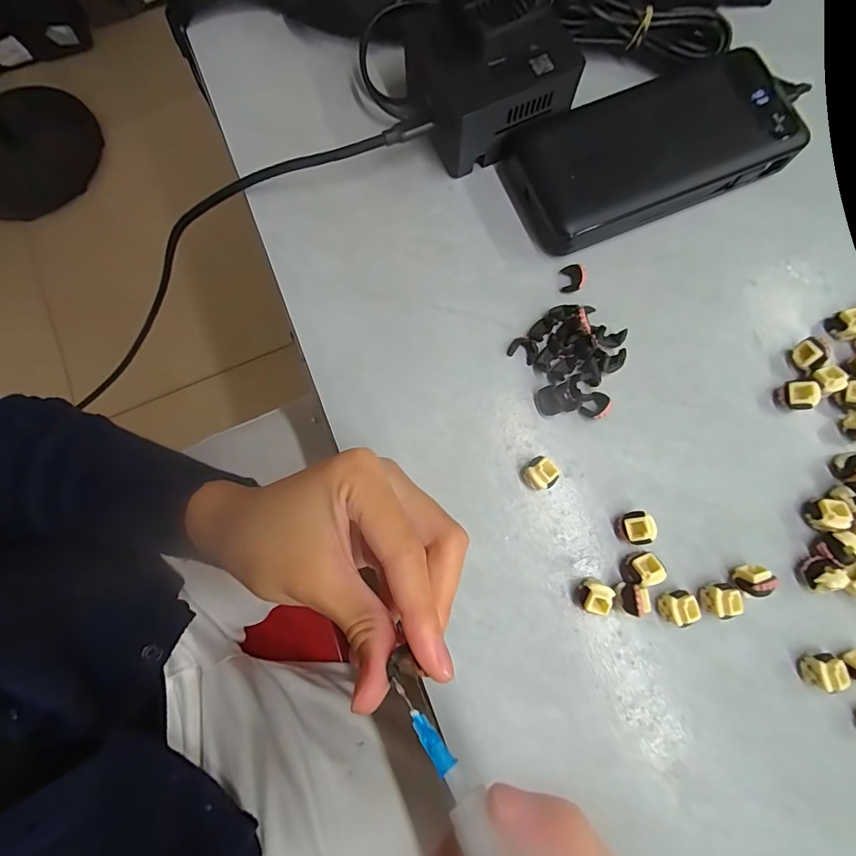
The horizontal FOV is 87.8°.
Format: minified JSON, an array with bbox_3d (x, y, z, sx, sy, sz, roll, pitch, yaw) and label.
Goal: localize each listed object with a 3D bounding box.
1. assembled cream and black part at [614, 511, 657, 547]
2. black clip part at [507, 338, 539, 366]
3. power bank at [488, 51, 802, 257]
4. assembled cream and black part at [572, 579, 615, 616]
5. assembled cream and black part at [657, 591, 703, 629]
[{"bbox_3d":[0.106,0.051,0.227,0.016,0.013,0.016,0,79,1],"label":"assembled cream and black part"},{"bbox_3d":[0.054,-0.044,0.248,0.016,0.006,0.012,27,80,6],"label":"black clip part"},{"bbox_3d":[0.127,-0.158,0.259,0.153,0.027,0.073,-20,79,-3],"label":"power bank"},{"bbox_3d":[0.082,0.084,0.220,0.014,0.014,0.015,29,80,6],"label":"assembled cream and black part"},{"bbox_3d":[0.123,0.088,0.219,0.015,0.014,0.015,-12,79,-1],"label":"assembled cream and black part"}]

